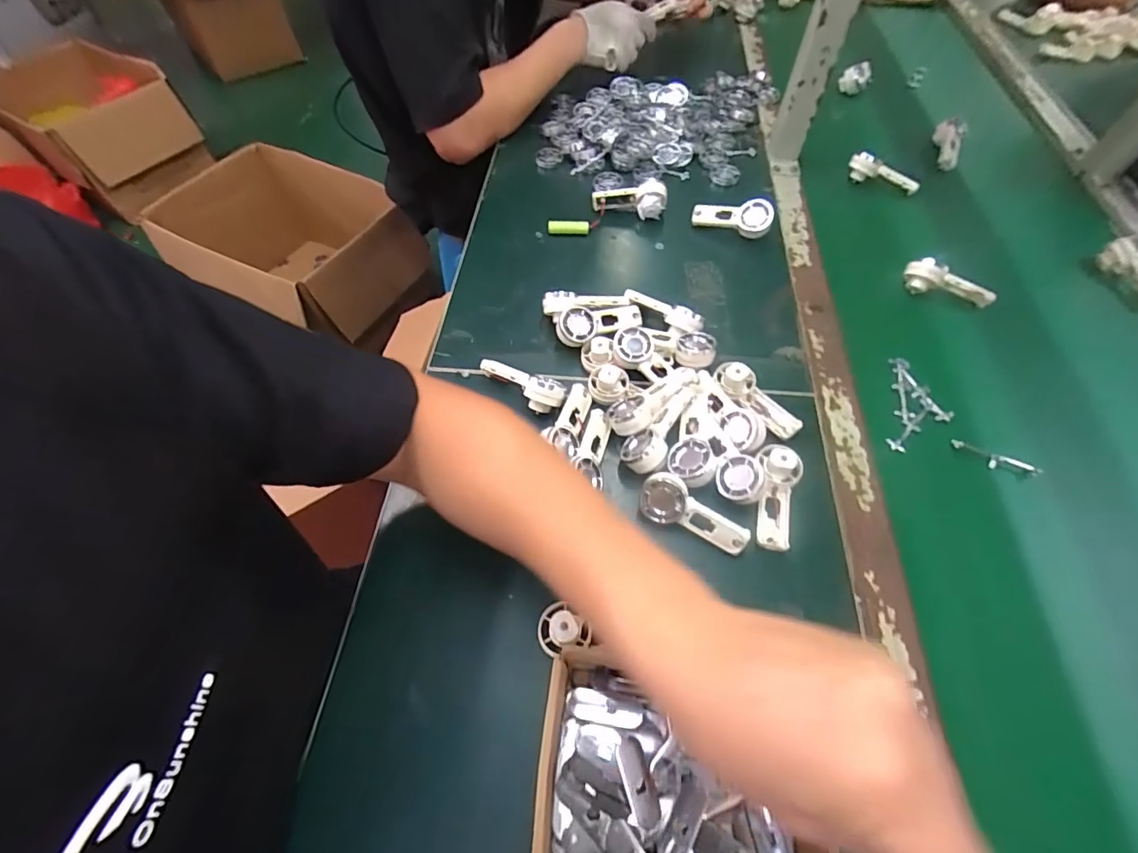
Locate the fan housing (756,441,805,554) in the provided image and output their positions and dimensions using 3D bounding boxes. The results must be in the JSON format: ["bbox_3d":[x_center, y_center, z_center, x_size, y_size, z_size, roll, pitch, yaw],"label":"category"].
[{"bbox_3d":[0.181,0.061,0.422,0.033,0.019,0.090,11,72,7],"label":"fan housing"}]

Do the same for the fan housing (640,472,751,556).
[{"bbox_3d":[0.105,0.074,0.407,0.093,0.025,0.035,28,62,16],"label":"fan housing"}]

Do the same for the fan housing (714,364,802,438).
[{"bbox_3d":[0.184,-0.027,0.473,0.032,0.029,0.094,-38,65,-21],"label":"fan housing"}]

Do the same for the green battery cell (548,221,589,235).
[{"bbox_3d":[-0.001,-0.255,0.623,0.052,0.017,0.011,2,58,1],"label":"green battery cell"}]

